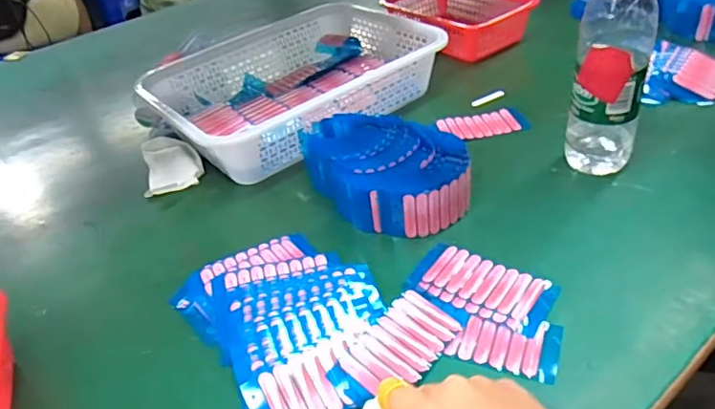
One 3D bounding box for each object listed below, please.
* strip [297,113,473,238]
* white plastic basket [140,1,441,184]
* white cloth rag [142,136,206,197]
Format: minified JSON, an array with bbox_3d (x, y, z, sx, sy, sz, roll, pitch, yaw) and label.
[{"bbox_3d":[0.028,-0.040,0.576,0.124,0.057,0.190,-24,40,-20],"label":"strip"},{"bbox_3d":[-0.083,-0.166,0.742,0.362,0.087,0.261,-28,42,-23],"label":"white plastic basket"},{"bbox_3d":[-0.228,-0.050,0.671,0.068,0.031,0.094,-14,38,-8],"label":"white cloth rag"}]

